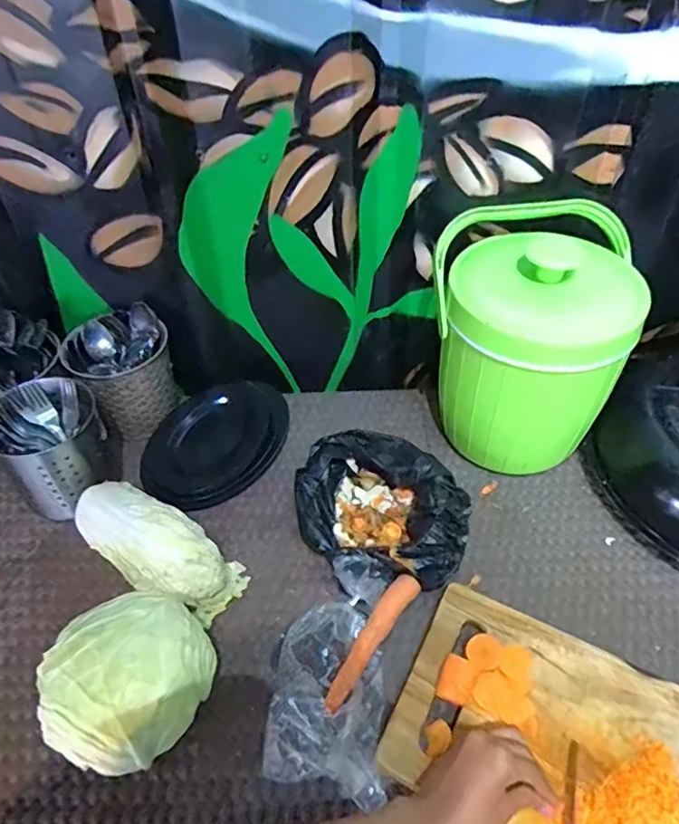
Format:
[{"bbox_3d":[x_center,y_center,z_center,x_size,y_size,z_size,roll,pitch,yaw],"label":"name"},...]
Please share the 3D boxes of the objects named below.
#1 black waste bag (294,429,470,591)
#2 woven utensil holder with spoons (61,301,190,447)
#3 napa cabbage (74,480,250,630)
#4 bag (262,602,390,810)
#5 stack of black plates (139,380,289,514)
[{"bbox_3d":[0.052,0.106,0.671,0.200,0.067,0.168,5,45,8],"label":"black waste bag"},{"bbox_3d":[-0.298,-0.055,0.777,0.121,0.141,0.124,-28,50,-24],"label":"woven utensil holder with spoons"},{"bbox_3d":[-0.217,0.153,0.634,0.202,0.086,0.088,21,49,22],"label":"napa cabbage"},{"bbox_3d":[-0.013,0.272,0.539,0.109,0.046,0.168,0,44,3],"label":"bag"},{"bbox_3d":[-0.169,0.037,0.781,0.161,0.031,0.223,24,50,25],"label":"stack of black plates"}]

